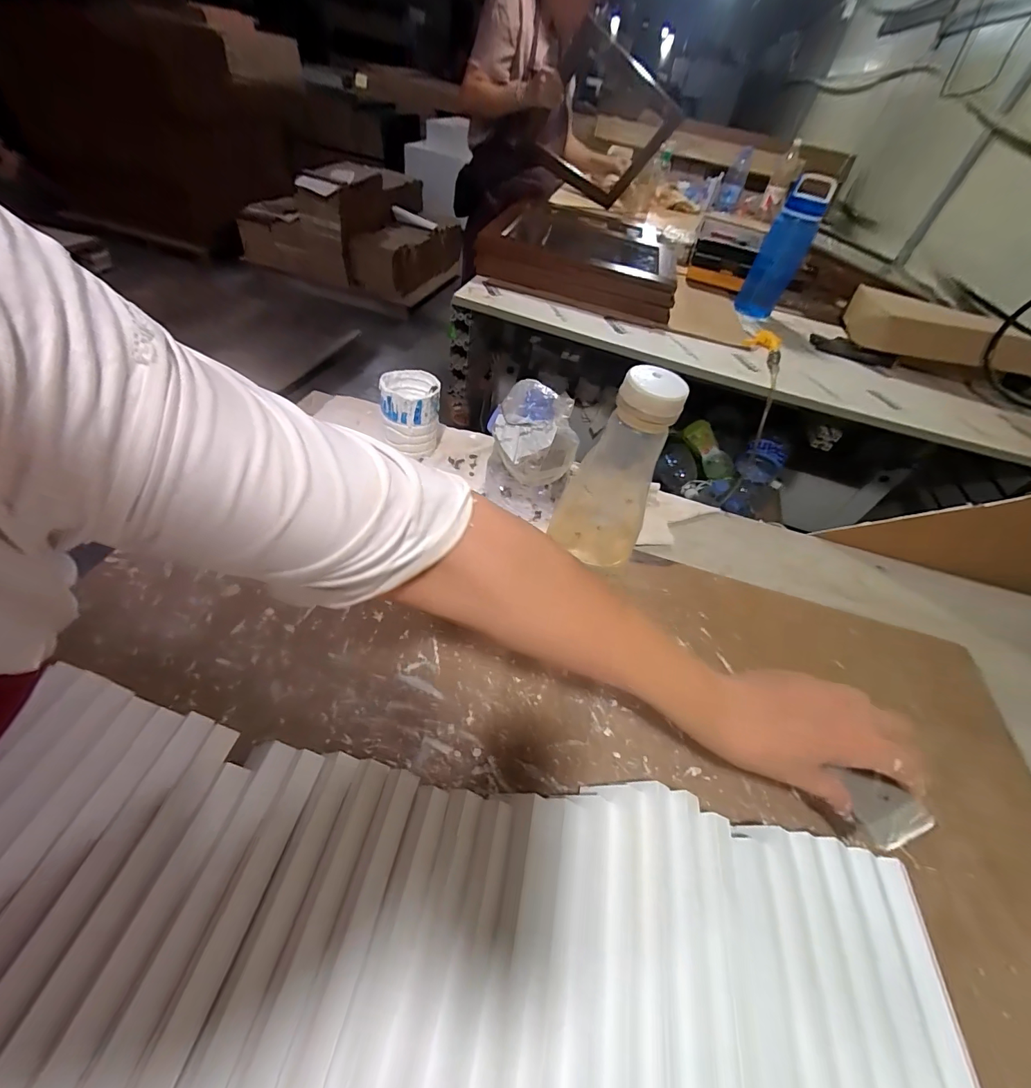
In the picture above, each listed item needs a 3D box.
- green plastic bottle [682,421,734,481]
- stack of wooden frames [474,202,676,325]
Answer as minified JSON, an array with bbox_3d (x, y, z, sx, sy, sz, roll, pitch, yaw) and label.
[{"bbox_3d":[0.483,-0.232,1.095,0.056,0.067,0.172,-24,81,-26],"label":"green plastic bottle"},{"bbox_3d":[0.175,-0.777,1.167,0.492,0.098,0.563,16,47,3],"label":"stack of wooden frames"}]

